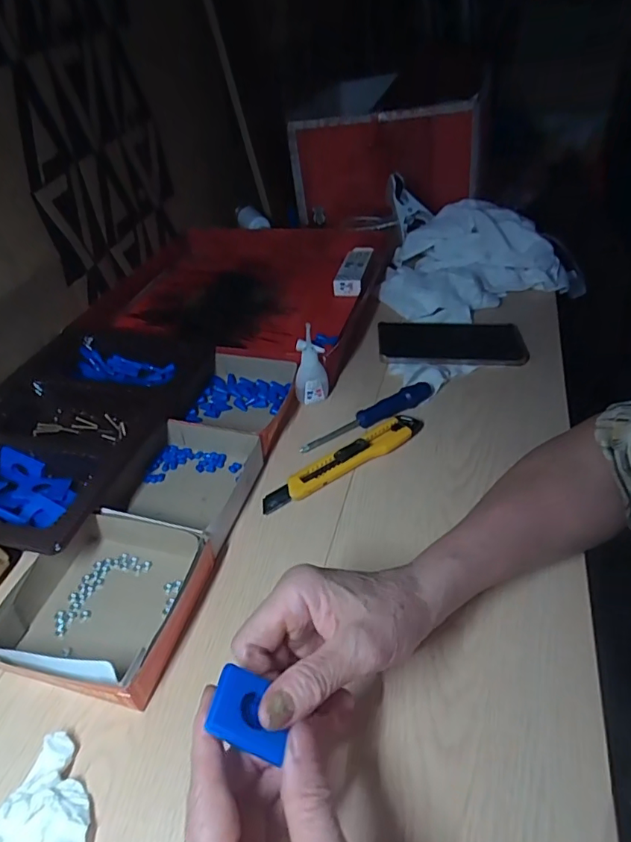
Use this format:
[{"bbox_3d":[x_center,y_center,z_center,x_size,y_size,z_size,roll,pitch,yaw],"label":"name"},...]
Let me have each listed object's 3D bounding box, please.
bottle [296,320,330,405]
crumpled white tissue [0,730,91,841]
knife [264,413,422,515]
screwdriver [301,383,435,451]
[{"bbox_3d":[-0.004,-0.057,0.530,0.028,0.083,0.027,16,45,20],"label":"bottle"},{"bbox_3d":[-0.158,0.218,0.285,0.059,0.018,0.067,-18,44,-16],"label":"crumpled white tissue"},{"bbox_3d":[0.031,0.035,0.482,0.179,0.015,0.028,-26,47,-24],"label":"knife"},{"bbox_3d":[0.057,-0.005,0.522,0.160,0.015,0.020,-26,47,-24],"label":"screwdriver"}]

